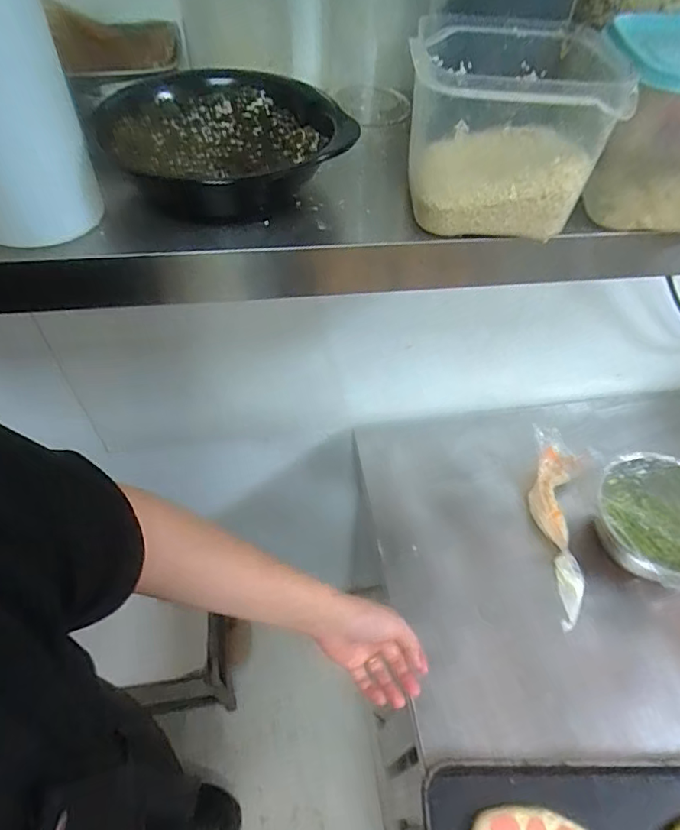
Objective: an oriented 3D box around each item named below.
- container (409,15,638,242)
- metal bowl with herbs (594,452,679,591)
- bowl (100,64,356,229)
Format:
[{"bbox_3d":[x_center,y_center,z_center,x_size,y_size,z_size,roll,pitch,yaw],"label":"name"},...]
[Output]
[{"bbox_3d":[0.097,-0.174,0.317,0.105,0.083,0.115,5,53,1],"label":"container"},{"bbox_3d":[0.420,0.136,0.684,0.155,0.086,0.153,1,53,-1],"label":"metal bowl with herbs"},{"bbox_3d":[-0.071,-0.167,0.325,0.121,0.040,0.144,-30,60,-22],"label":"bowl"}]

